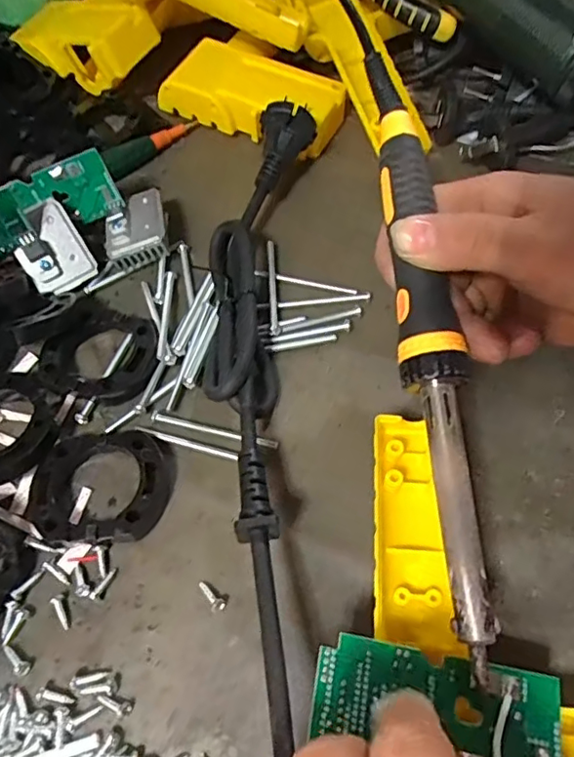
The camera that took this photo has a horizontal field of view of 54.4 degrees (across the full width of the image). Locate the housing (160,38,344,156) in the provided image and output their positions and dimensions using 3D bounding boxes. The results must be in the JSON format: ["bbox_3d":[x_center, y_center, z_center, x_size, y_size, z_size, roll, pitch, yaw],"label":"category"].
[{"bbox_3d":[-0.020,-0.184,0.368,0.117,0.036,0.061,25,65,17],"label":"housing"}]

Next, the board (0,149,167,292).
[{"bbox_3d":[-0.135,-0.074,0.287,0.141,0.050,0.061,-21,60,-26],"label":"board"}]

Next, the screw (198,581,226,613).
[{"bbox_3d":[-0.031,0.088,0.224,0.014,0.005,0.006,34,67,21],"label":"screw"}]

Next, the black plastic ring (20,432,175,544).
[{"bbox_3d":[-0.082,0.046,0.248,0.060,0.011,0.054,-3,60,2],"label":"black plastic ring"}]

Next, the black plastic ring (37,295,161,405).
[{"bbox_3d":[-0.091,-0.014,0.281,0.056,0.014,0.055,-2,60,3],"label":"black plastic ring"}]

